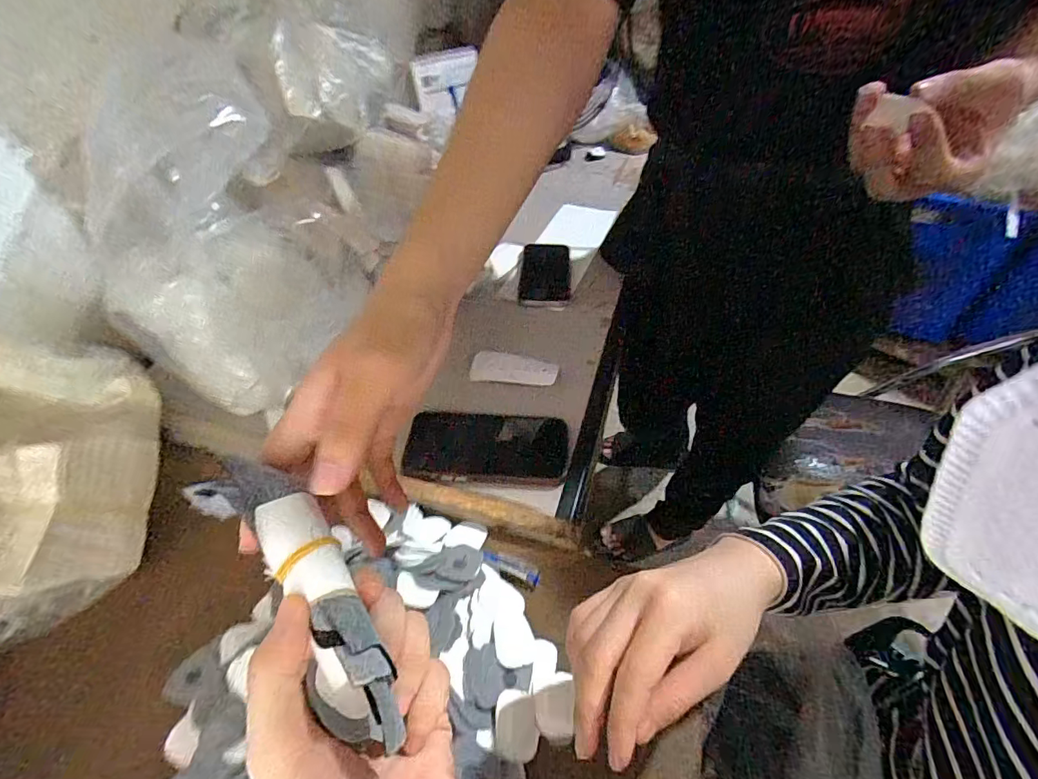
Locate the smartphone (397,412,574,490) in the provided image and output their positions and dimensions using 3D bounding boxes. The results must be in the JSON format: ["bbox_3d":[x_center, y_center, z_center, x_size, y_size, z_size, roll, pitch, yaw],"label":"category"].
[{"bbox_3d":[-0.031,0.058,0.487,0.151,0.016,0.087,-1,47,3],"label":"smartphone"}]

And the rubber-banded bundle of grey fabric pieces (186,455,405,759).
[{"bbox_3d":[-0.091,0.083,0.204,0.040,0.029,0.132,-31,67,-26],"label":"rubber-banded bundle of grey fabric pieces"}]

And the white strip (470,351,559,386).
[{"bbox_3d":[-0.007,-0.025,0.579,0.107,0.007,0.054,5,43,16],"label":"white strip"}]

